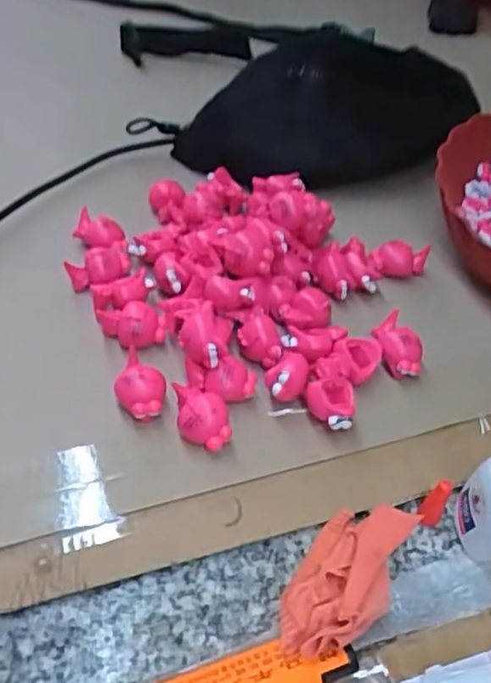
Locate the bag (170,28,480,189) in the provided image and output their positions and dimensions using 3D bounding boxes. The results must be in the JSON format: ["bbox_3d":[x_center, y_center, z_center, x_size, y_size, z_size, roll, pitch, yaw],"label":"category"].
[{"bbox_3d":[0.070,-0.182,0.509,0.234,0.069,0.101,-9,47,-14],"label":"bag"}]

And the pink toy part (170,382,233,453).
[{"bbox_3d":[-0.022,0.038,0.334,0.024,0.023,0.031,-6,46,-10],"label":"pink toy part"}]

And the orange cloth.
[{"bbox_3d":[0.042,0.101,0.284,0.038,0.023,0.074,24,48,18],"label":"orange cloth"}]

